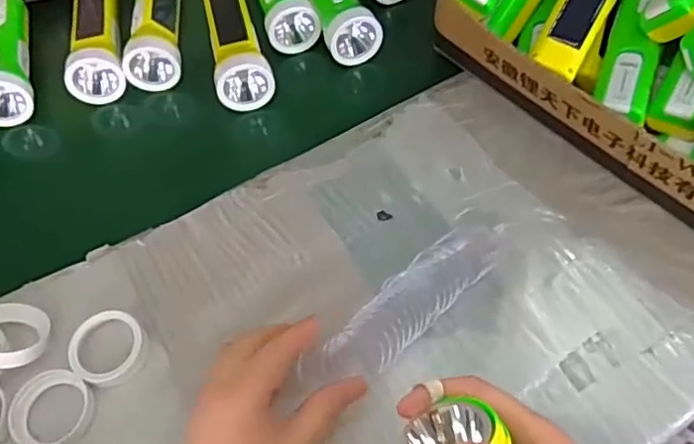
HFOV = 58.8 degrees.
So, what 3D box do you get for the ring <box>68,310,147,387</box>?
[{"bbox_3d":[-0.171,0.090,0.442,0.051,0.017,0.047,-1,59,1],"label":"ring"}]

